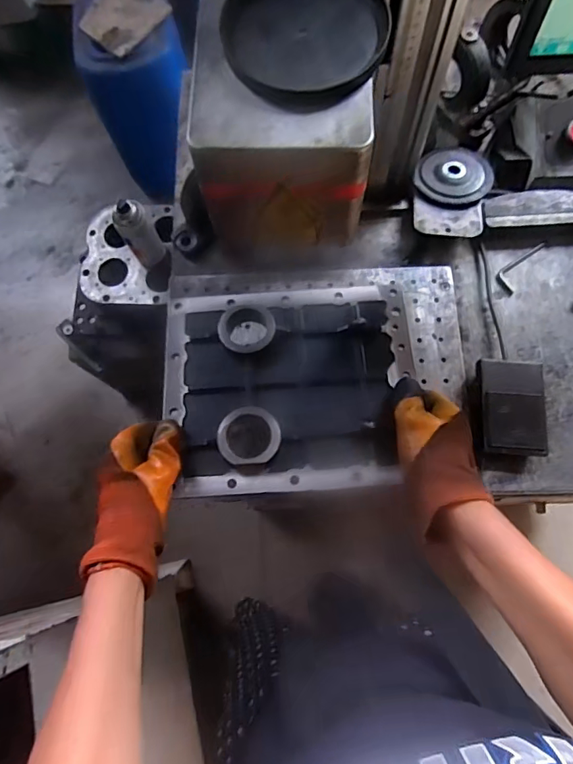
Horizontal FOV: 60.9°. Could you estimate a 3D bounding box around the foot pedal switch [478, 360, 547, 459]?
[{"bbox_3d":[0.244,0.023,0.528,0.065,0.024,0.106,3,75,3],"label":"foot pedal switch"}]

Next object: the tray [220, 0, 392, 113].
[{"bbox_3d":[0.012,-0.193,0.267,0.089,0.012,0.087,0,73,1],"label":"tray"}]

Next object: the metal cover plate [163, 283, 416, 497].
[{"bbox_3d":[0.002,-0.002,0.478,0.240,0.034,0.208,-3,73,1],"label":"metal cover plate"}]

